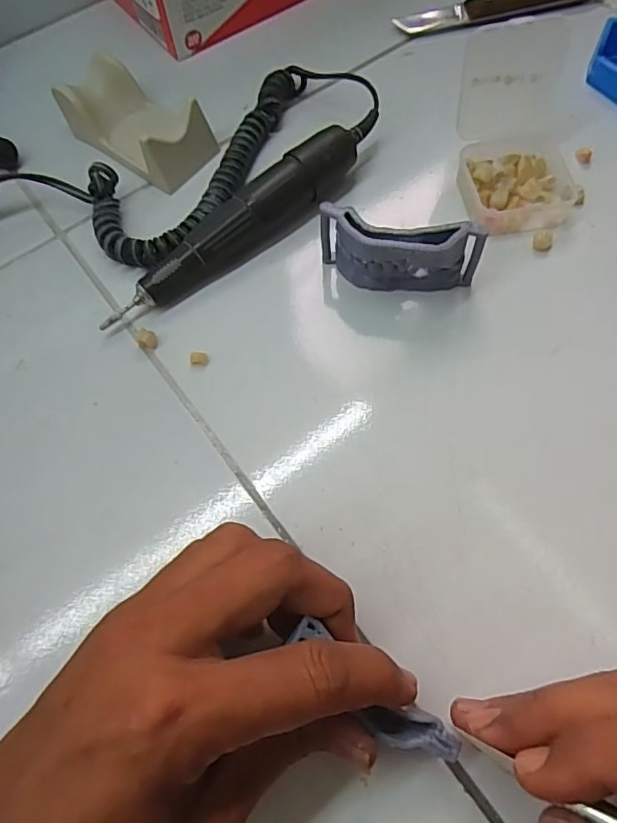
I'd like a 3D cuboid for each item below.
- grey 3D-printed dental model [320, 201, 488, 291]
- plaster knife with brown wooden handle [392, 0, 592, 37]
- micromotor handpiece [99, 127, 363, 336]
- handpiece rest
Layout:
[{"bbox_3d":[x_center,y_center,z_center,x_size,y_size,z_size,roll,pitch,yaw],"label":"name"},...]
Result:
[{"bbox_3d":[0.045,-0.078,0.274,0.081,0.042,0.020,11,68,7],"label":"grey 3D-printed dental model"},{"bbox_3d":[0.134,-0.284,0.374,0.142,0.017,0.018,-11,67,-2],"label":"plaster knife with brown wooden handle"},{"bbox_3d":[-0.040,-0.101,0.296,0.162,0.030,0.026,-40,71,-13],"label":"micromotor handpiece"},{"bbox_3d":[-0.102,-0.179,0.331,0.084,0.032,0.057,34,73,16],"label":"handpiece rest"}]

